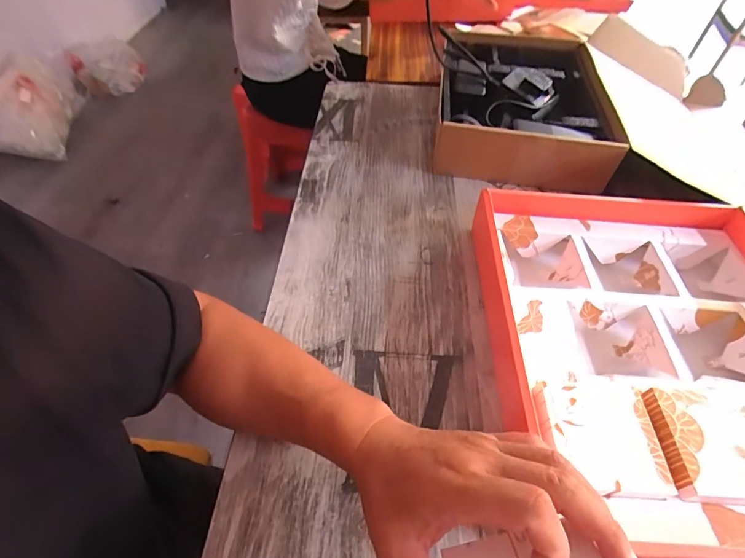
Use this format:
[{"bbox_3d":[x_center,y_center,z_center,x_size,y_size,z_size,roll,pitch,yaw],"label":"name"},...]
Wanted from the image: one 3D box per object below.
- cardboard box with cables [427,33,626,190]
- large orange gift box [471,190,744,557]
[{"bbox_3d":[0.250,-0.312,0.699,0.259,0.081,0.382,8,51,4],"label":"cardboard box with cables"},{"bbox_3d":[0.292,0.064,0.407,0.330,0.064,0.373,3,50,-1],"label":"large orange gift box"}]

